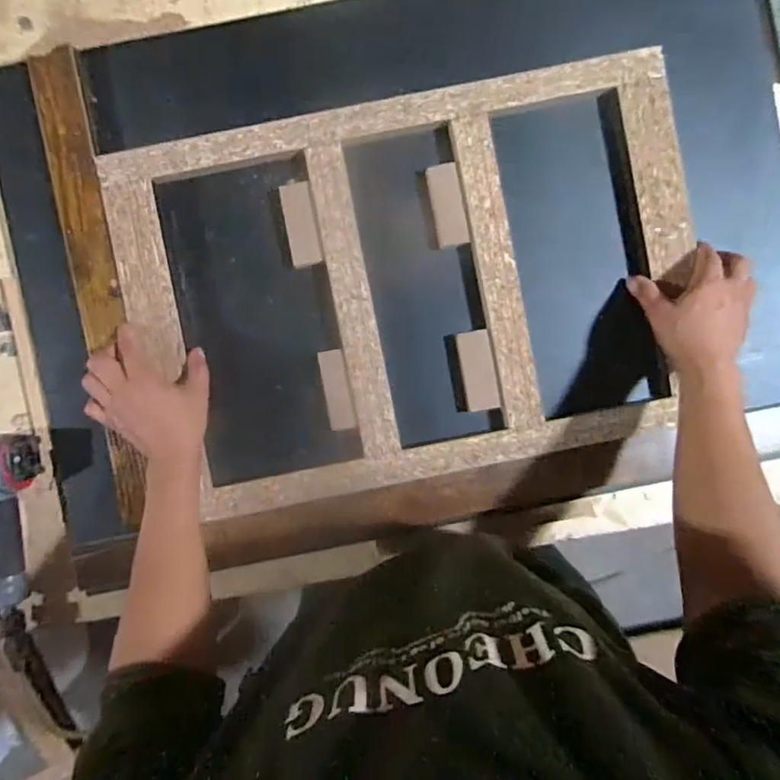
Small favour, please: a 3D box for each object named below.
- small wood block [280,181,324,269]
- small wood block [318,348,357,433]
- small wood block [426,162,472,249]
[{"bbox_3d":[-0.087,-0.164,0.559,0.031,0.014,0.080,-10,92,-1],"label":"small wood block"},{"bbox_3d":[-0.053,0.000,0.563,0.026,0.017,0.079,-11,92,-1],"label":"small wood block"},{"bbox_3d":[0.058,-0.184,0.559,0.030,0.015,0.079,-11,92,-1],"label":"small wood block"}]

